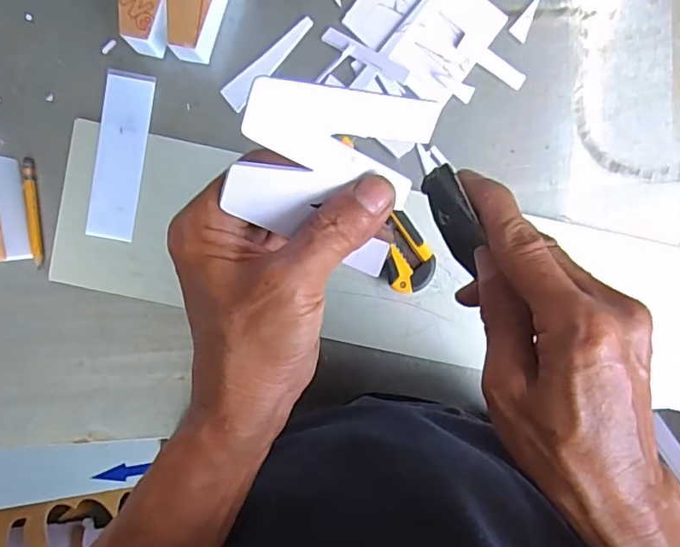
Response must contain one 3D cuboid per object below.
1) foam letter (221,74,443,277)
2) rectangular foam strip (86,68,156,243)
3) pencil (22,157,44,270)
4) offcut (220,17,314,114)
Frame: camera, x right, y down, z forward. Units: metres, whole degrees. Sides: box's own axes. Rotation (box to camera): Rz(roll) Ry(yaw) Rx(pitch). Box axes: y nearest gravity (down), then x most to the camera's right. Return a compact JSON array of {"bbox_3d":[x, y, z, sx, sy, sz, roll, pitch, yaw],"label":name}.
[{"bbox_3d":[-0.006,-0.044,0.237,0.078,0.005,0.078,12,110,-17],"label":"foam letter"},{"bbox_3d":[-0.182,-0.097,0.452,0.038,0.006,0.136,11,95,-2],"label":"rectangular foam strip"},{"bbox_3d":[-0.256,-0.051,0.454,0.007,0.007,0.091,-4,95,-1],"label":"pencil"},{"bbox_3d":[-0.060,-0.176,0.448,0.022,0.005,0.095,43,93,-4],"label":"offcut"}]

